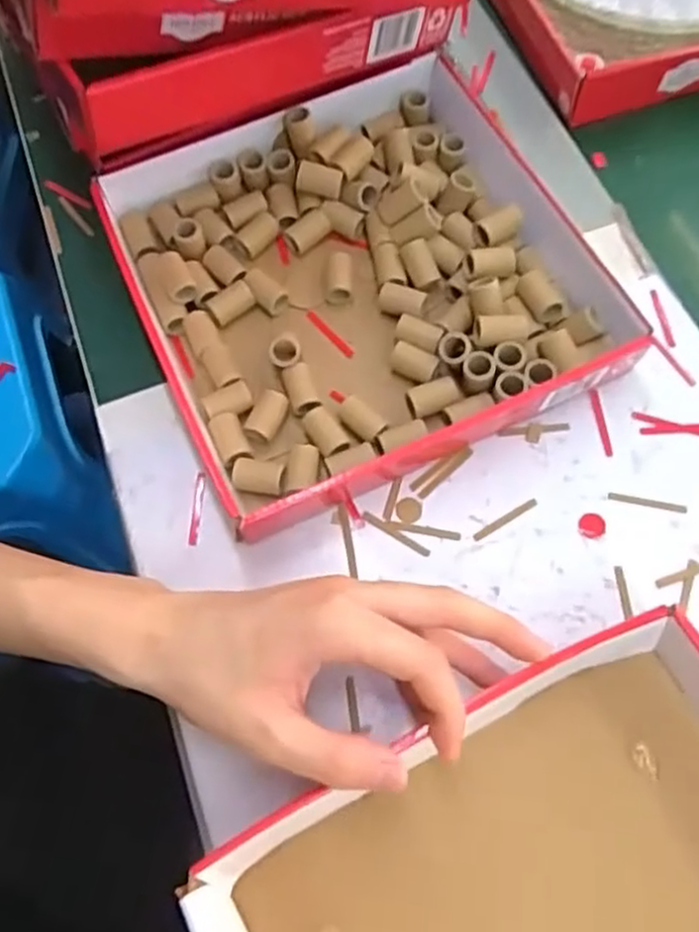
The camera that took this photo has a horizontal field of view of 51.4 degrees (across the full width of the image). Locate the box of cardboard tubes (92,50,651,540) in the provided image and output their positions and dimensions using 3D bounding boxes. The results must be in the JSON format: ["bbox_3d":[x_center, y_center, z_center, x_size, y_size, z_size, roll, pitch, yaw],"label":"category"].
[{"bbox_3d":[0.006,-0.106,0.417,0.240,0.042,0.245,-24,68,-8],"label":"box of cardboard tubes"}]

